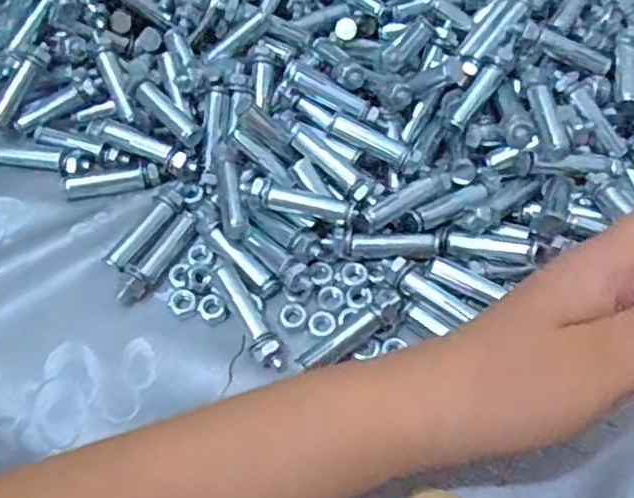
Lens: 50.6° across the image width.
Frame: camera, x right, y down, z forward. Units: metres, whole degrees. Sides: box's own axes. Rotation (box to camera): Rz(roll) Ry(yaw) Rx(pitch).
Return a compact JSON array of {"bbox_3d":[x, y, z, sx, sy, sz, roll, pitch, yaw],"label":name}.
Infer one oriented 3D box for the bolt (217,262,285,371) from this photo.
[{"bbox_3d":[-0.030,0.031,0.307,0.012,0.014,0.055,-22,61,-13],"label":"bolt"}]

